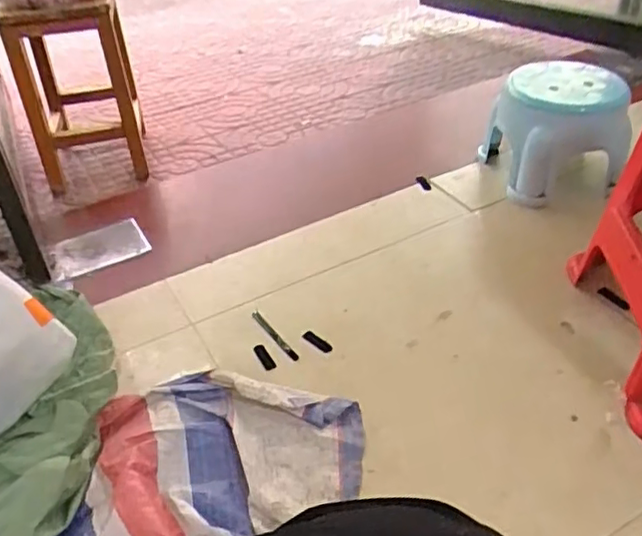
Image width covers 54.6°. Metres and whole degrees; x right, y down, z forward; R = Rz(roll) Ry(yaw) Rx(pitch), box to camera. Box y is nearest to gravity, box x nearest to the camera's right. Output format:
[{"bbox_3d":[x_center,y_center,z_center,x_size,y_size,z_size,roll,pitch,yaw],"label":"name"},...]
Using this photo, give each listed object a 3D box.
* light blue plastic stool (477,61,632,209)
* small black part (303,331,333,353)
[{"bbox_3d":[0.507,-0.303,1.365,0.271,0.231,0.265,-3,37,2],"label":"light blue plastic stool"},{"bbox_3d":[-0.004,0.118,0.994,0.059,0.007,0.018,26,46,34],"label":"small black part"}]

